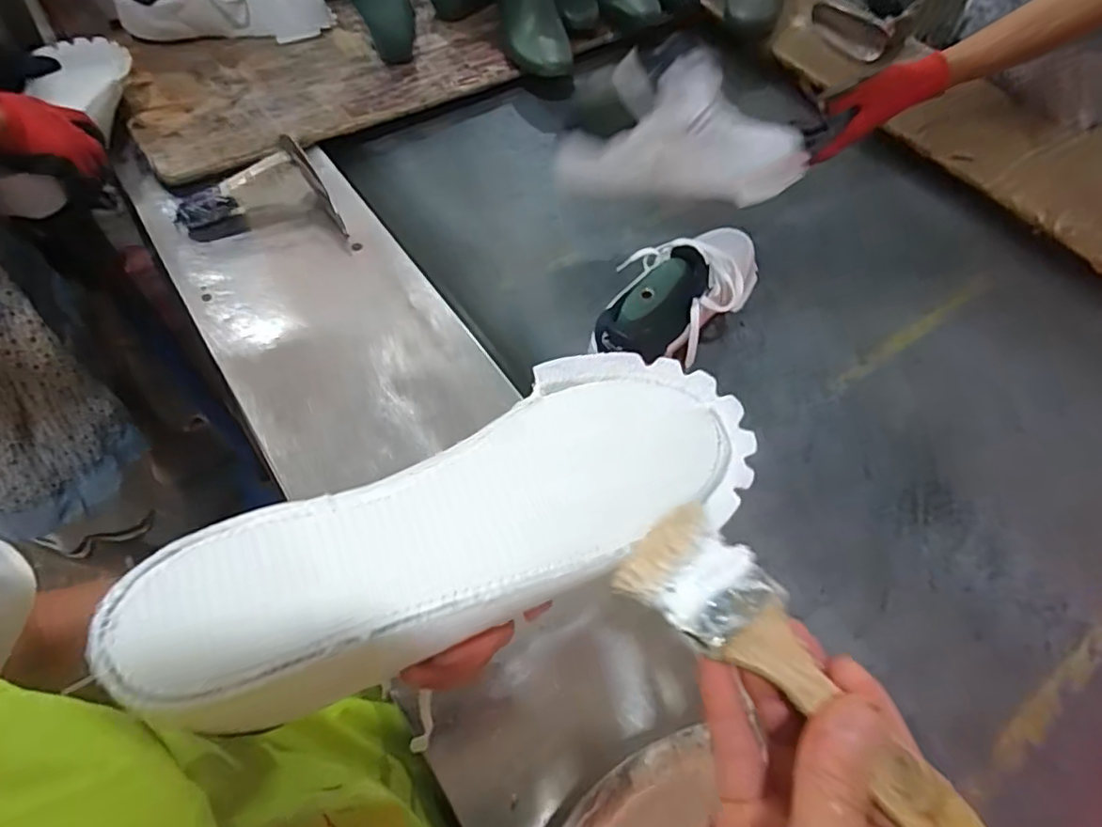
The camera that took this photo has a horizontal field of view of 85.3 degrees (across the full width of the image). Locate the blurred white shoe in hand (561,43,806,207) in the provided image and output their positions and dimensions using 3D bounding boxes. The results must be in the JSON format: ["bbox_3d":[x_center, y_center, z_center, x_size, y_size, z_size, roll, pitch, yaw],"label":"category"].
[{"bbox_3d":[0.162,-0.319,0.677,0.299,0.117,0.109,-8,60,-9],"label":"blurred white shoe in hand"}]

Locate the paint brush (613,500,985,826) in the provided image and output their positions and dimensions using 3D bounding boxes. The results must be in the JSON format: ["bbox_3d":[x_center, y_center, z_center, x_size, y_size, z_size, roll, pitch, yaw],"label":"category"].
[{"bbox_3d":[0.084,0.091,0.201,0.039,0.013,0.139,-36,67,-23],"label":"paint brush"}]

